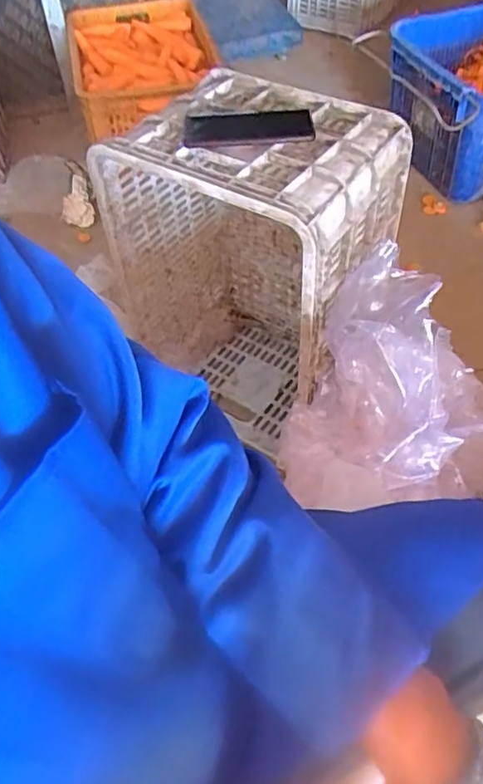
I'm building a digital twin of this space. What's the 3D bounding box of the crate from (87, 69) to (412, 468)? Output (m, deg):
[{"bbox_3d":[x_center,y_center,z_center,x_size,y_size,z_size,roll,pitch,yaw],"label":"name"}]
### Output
[{"bbox_3d":[0.028,-0.185,0.972,0.345,0.495,0.275,27,58,23],"label":"crate"}]

